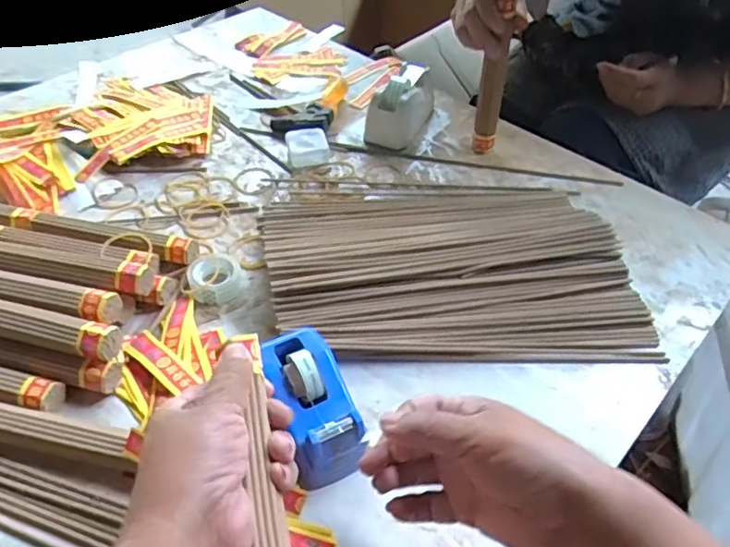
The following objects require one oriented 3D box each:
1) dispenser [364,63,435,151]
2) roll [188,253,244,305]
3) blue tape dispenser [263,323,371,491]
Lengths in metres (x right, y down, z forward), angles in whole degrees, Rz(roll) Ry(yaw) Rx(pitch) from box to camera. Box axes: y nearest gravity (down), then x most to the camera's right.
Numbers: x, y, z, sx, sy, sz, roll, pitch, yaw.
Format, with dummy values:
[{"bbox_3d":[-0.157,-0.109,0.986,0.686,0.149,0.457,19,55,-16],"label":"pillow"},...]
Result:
[{"bbox_3d":[0.046,-0.206,0.725,0.054,0.059,0.115,19,48,15],"label":"dispenser"},{"bbox_3d":[-0.132,0.004,0.532,0.046,0.020,0.042,2,46,-2],"label":"roll"},{"bbox_3d":[-0.038,0.093,0.423,0.055,0.049,0.108,-17,49,-19],"label":"blue tape dispenser"}]

